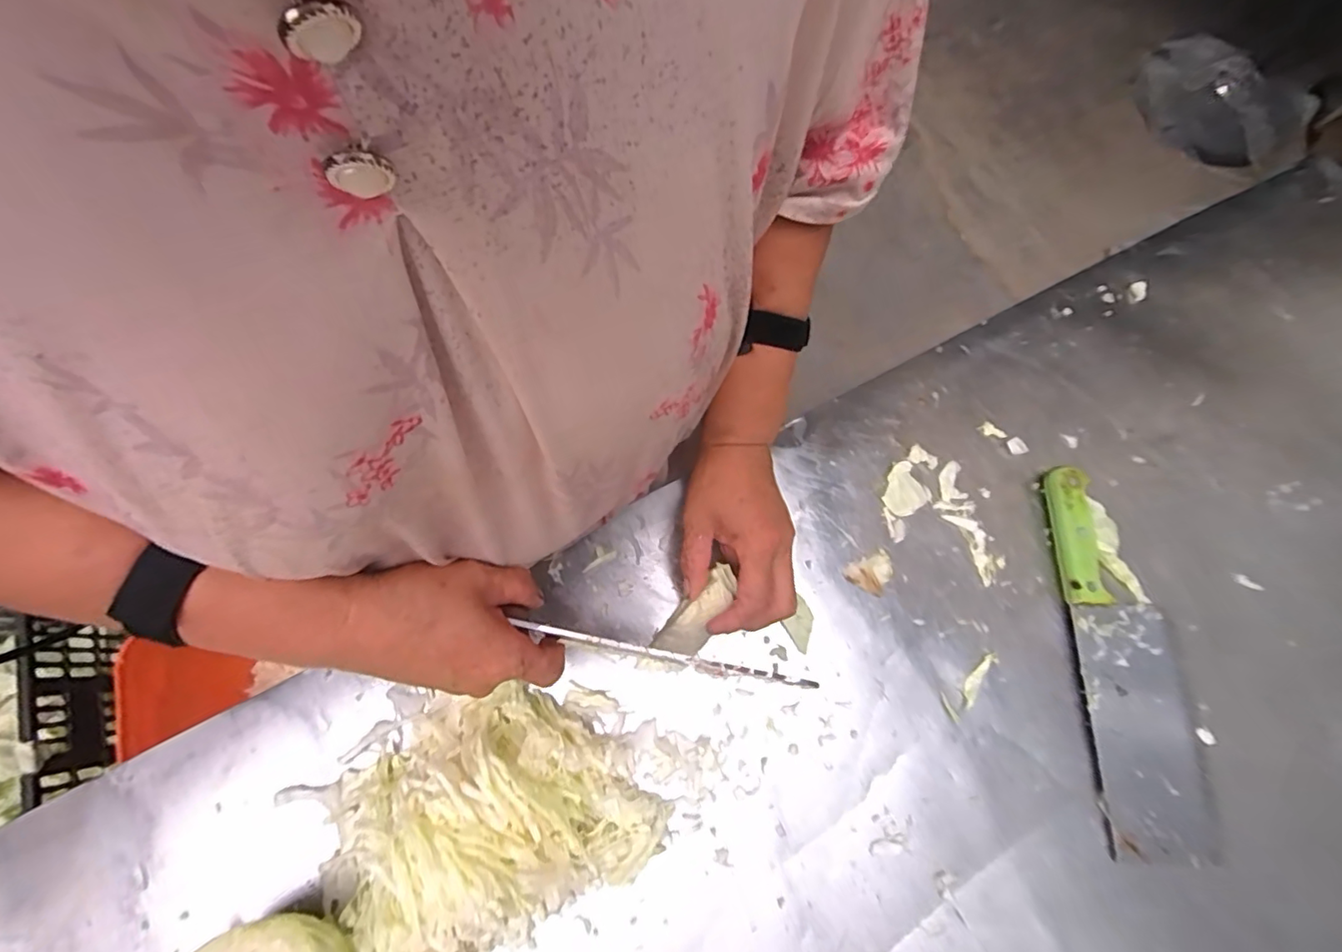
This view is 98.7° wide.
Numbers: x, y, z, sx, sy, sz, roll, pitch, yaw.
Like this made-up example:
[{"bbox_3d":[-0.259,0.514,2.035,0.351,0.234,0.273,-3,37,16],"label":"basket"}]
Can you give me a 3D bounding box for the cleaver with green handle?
[{"bbox_3d":[0.354,0.136,0.442,0.078,0.025,0.284,0,71,-3],"label":"cleaver with green handle"}]

